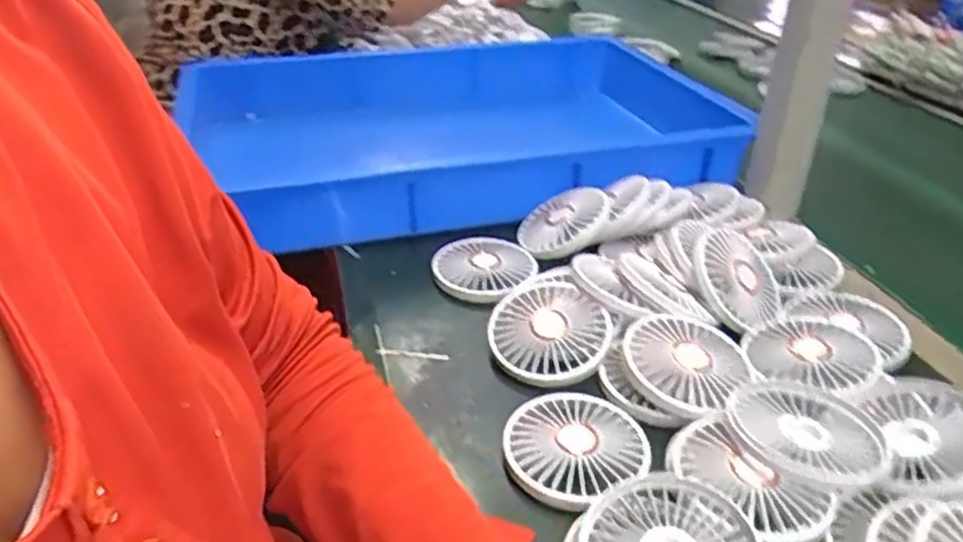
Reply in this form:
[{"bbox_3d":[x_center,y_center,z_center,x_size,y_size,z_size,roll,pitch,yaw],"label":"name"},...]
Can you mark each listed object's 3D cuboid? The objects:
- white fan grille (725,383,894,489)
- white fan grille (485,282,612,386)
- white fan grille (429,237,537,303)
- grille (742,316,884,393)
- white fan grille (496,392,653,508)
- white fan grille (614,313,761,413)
[{"bbox_3d":[0.192,0.095,0.421,0.086,0.011,0.086,9,32,10],"label":"white fan grille"},{"bbox_3d":[0.047,0.043,0.516,0.088,0.009,0.083,-5,49,6],"label":"white fan grille"},{"bbox_3d":[0.000,-0.003,0.607,0.083,0.021,0.083,2,32,-1],"label":"white fan grille"},{"bbox_3d":[0.228,0.054,0.496,0.096,0.010,0.096,2,32,-1],"label":"grille"},{"bbox_3d":[0.057,0.107,0.437,0.085,0.014,0.082,2,32,-1],"label":"white fan grille"},{"bbox_3d":[0.136,0.056,0.469,0.083,0.012,0.080,6,32,6],"label":"white fan grille"}]

